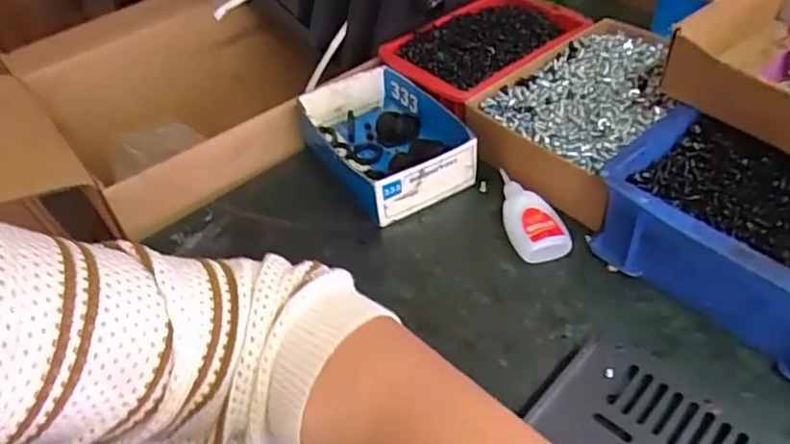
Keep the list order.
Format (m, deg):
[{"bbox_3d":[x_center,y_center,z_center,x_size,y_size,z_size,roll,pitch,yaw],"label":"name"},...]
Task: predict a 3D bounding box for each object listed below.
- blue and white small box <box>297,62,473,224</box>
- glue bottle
[{"bbox_3d":[-0.012,-0.077,0.558,0.115,0.049,0.161,-30,49,-22],"label":"blue and white small box"},{"bbox_3d":[0.110,-0.006,0.496,0.042,0.026,0.090,-11,44,-4],"label":"glue bottle"}]

